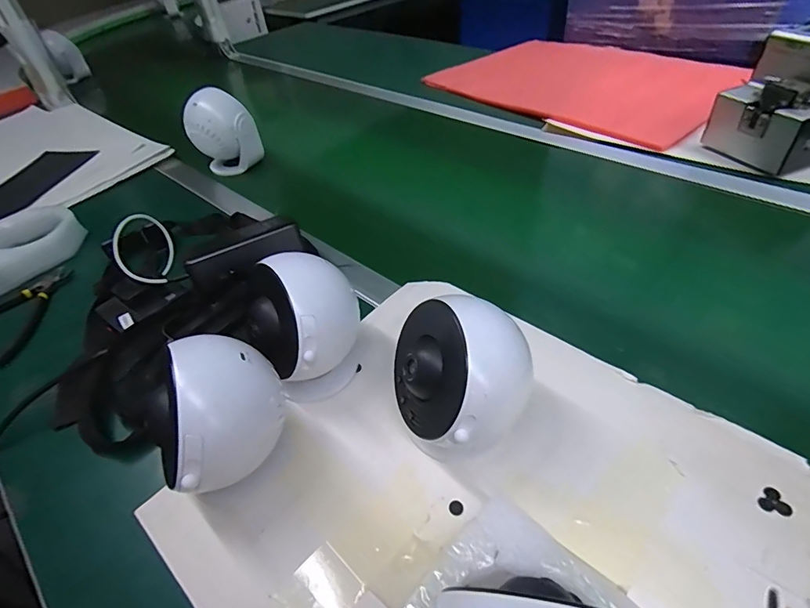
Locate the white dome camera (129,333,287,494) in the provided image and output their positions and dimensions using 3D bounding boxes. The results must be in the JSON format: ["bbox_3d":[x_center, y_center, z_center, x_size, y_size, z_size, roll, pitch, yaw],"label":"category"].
[{"bbox_3d":[-0.127,0.086,0.321,0.082,0.120,0.086,-21,46,-14],"label":"white dome camera"}]

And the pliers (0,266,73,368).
[{"bbox_3d":[-0.459,0.008,0.530,0.110,0.018,0.135,11,47,18],"label":"pliers"}]

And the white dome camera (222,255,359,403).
[{"bbox_3d":[-0.085,0.023,0.381,0.079,0.120,0.089,23,52,27],"label":"white dome camera"}]

